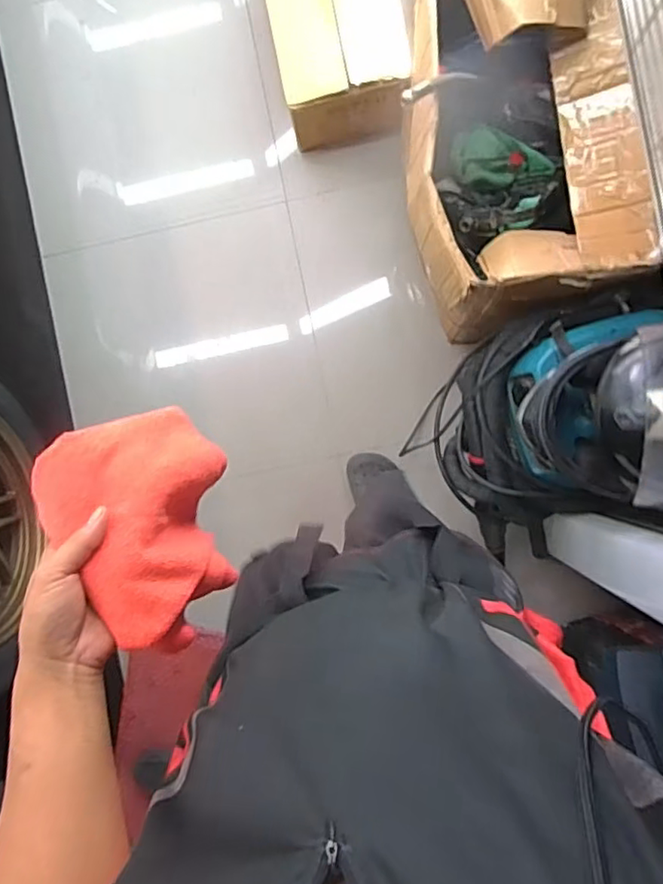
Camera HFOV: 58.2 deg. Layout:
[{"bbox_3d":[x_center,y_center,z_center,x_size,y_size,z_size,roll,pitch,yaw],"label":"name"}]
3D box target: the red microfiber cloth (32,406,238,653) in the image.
[{"bbox_3d":[-0.153,0.067,0.530,0.113,0.149,0.192,-36,90,6],"label":"red microfiber cloth"}]

